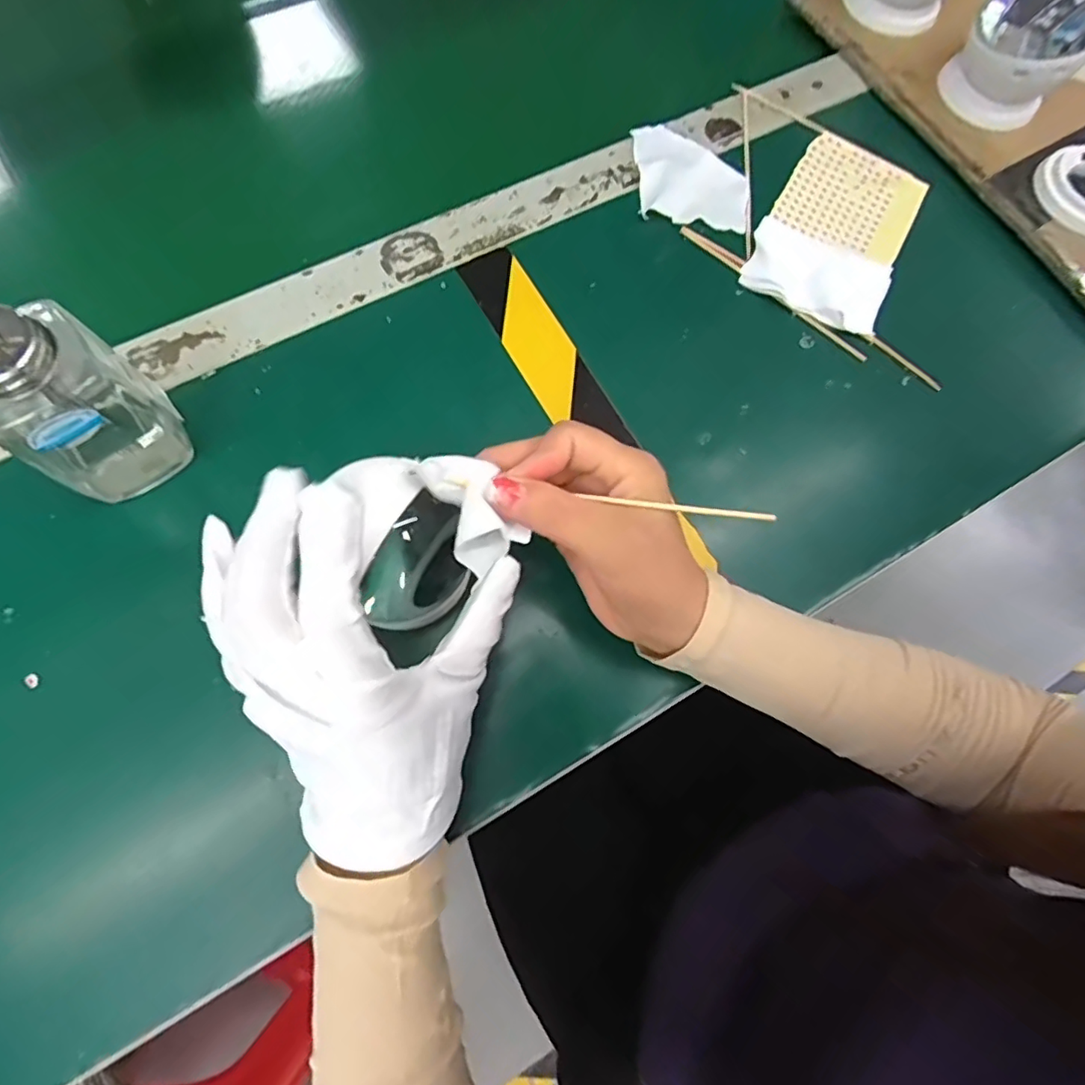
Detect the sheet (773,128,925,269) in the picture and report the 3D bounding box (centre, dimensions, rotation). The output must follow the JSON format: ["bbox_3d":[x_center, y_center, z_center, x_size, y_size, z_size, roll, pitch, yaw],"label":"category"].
[{"bbox_3d":[0.213,-0.236,0.404,0.087,0.008,0.084,31,75,7],"label":"sheet"}]

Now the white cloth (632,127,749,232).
[{"bbox_3d":[0.101,-0.251,0.397,0.076,0.012,0.077,5,74,0],"label":"white cloth"}]

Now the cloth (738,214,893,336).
[{"bbox_3d":[0.179,-0.177,0.379,0.089,0.017,0.064,25,75,5],"label":"cloth"}]

